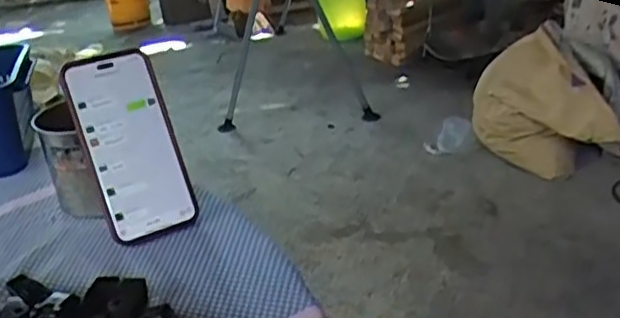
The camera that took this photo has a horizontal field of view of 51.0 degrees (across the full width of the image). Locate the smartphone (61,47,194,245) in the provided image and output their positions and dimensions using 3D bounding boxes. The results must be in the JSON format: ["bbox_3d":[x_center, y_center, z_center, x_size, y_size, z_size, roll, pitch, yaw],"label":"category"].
[{"bbox_3d":[-0.152,-0.012,0.551,0.074,0.158,0.014,-18,-2,-21],"label":"smartphone"}]

